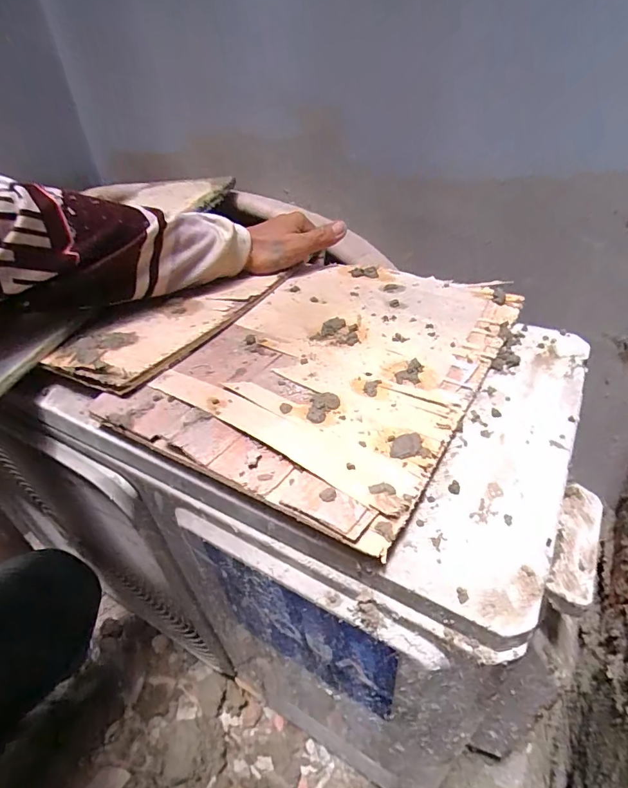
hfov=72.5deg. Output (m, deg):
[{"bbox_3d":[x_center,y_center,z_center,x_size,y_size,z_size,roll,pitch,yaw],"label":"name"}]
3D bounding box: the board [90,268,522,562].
[{"bbox_3d":[0.019,-0.037,0.347,0.222,0.009,0.295,22,45,25],"label":"board"}]

